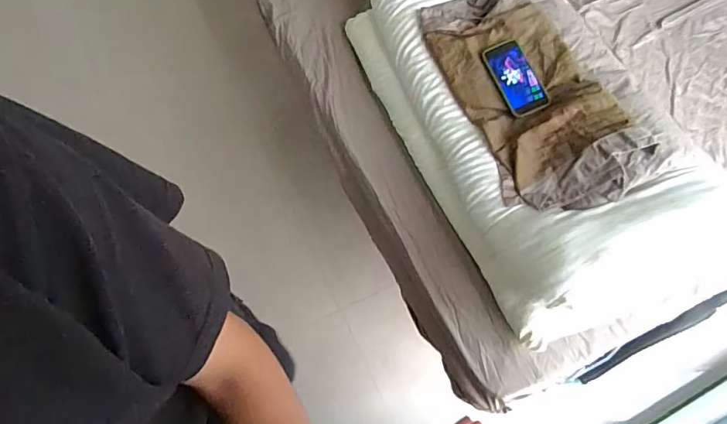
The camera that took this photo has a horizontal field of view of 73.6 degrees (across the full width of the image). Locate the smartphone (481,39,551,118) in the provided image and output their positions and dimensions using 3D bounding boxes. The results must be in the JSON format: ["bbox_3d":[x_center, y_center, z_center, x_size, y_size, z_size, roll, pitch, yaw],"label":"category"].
[{"bbox_3d":[0.309,-0.274,0.987,0.080,0.013,0.164,-24,77,2],"label":"smartphone"}]

